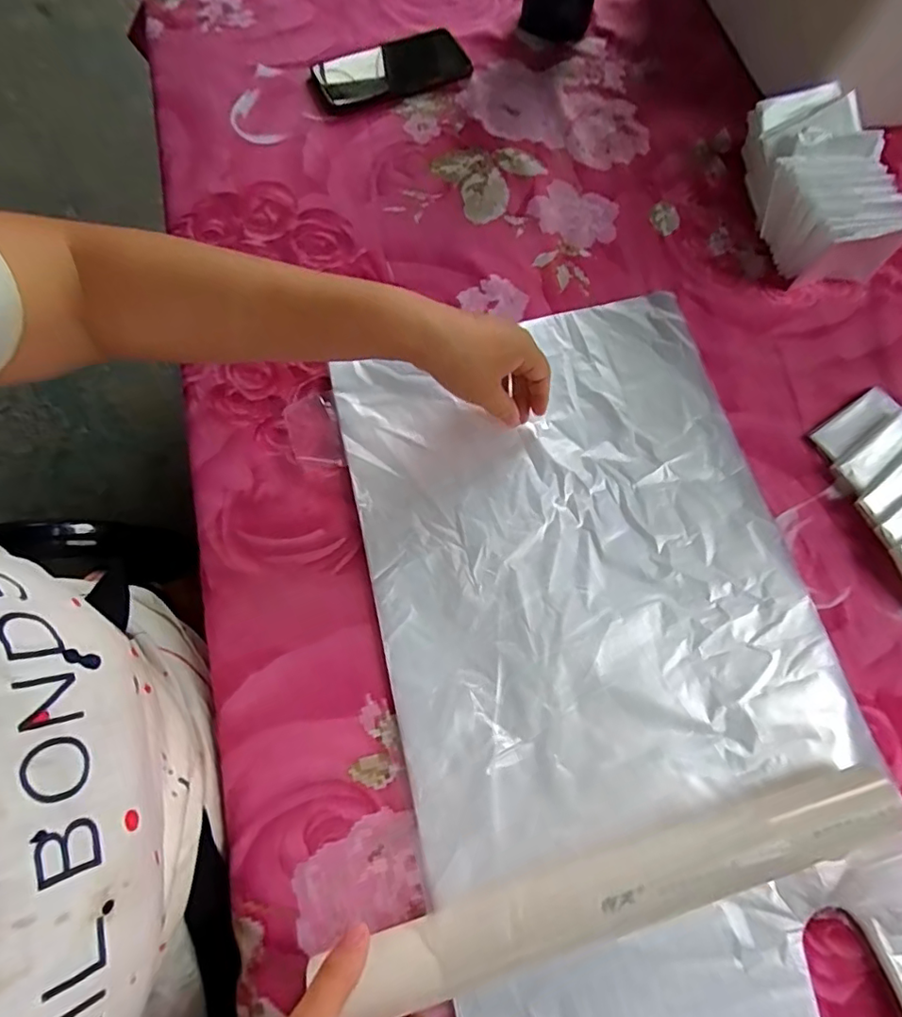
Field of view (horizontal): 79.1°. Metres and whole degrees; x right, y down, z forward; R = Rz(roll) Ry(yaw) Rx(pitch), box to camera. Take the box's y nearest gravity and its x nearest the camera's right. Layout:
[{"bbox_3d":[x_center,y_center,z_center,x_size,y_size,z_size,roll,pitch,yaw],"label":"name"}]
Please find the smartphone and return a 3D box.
[{"bbox_3d":[-0.059,-0.478,0.594,0.167,0.013,0.080,-25,72,-9],"label":"smartphone"}]

